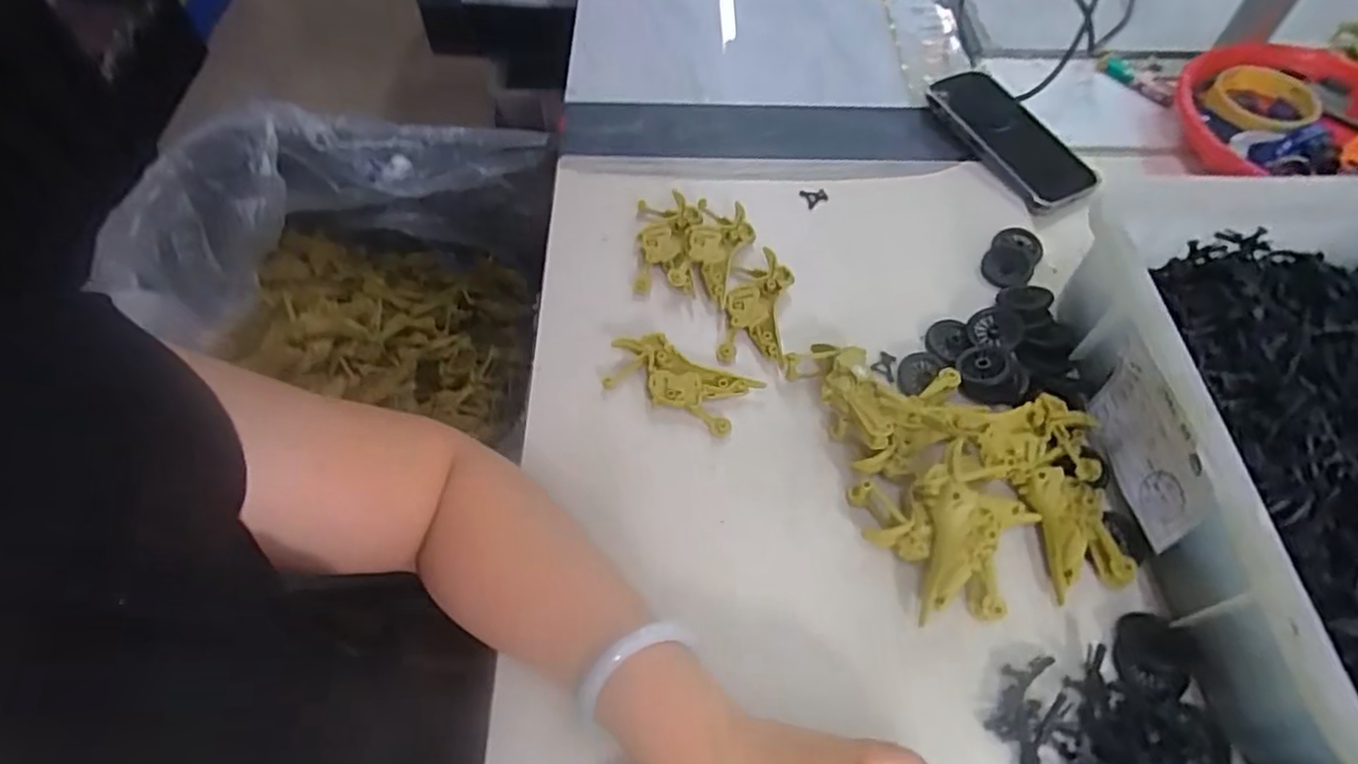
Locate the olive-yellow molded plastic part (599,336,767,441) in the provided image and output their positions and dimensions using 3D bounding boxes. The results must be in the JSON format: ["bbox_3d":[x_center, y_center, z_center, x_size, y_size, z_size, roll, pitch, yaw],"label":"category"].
[{"bbox_3d":[0.000,0.000,0.470,0.097,0.015,0.045,22,59,12],"label":"olive-yellow molded plastic part"}]

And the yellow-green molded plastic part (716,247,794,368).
[{"bbox_3d":[0.058,-0.059,0.505,0.044,0.011,0.095,11,57,3],"label":"yellow-green molded plastic part"}]

